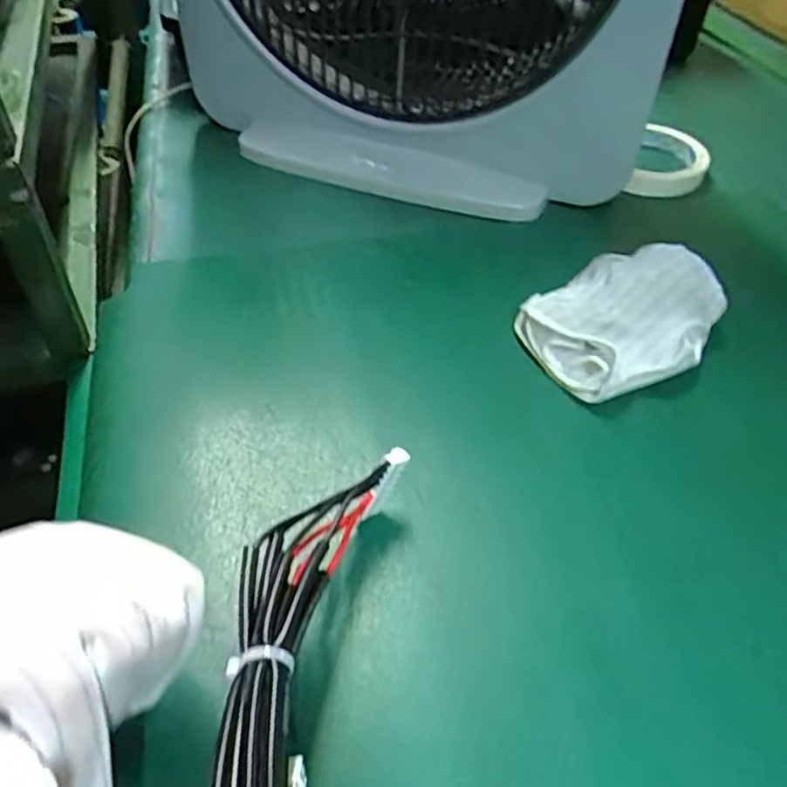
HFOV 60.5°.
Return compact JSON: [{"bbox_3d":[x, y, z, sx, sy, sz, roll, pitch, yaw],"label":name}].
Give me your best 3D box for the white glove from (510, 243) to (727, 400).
[{"bbox_3d":[0.139,-0.047,0.411,0.122,0.035,0.095,-34,56,-28],"label":"white glove"}]

